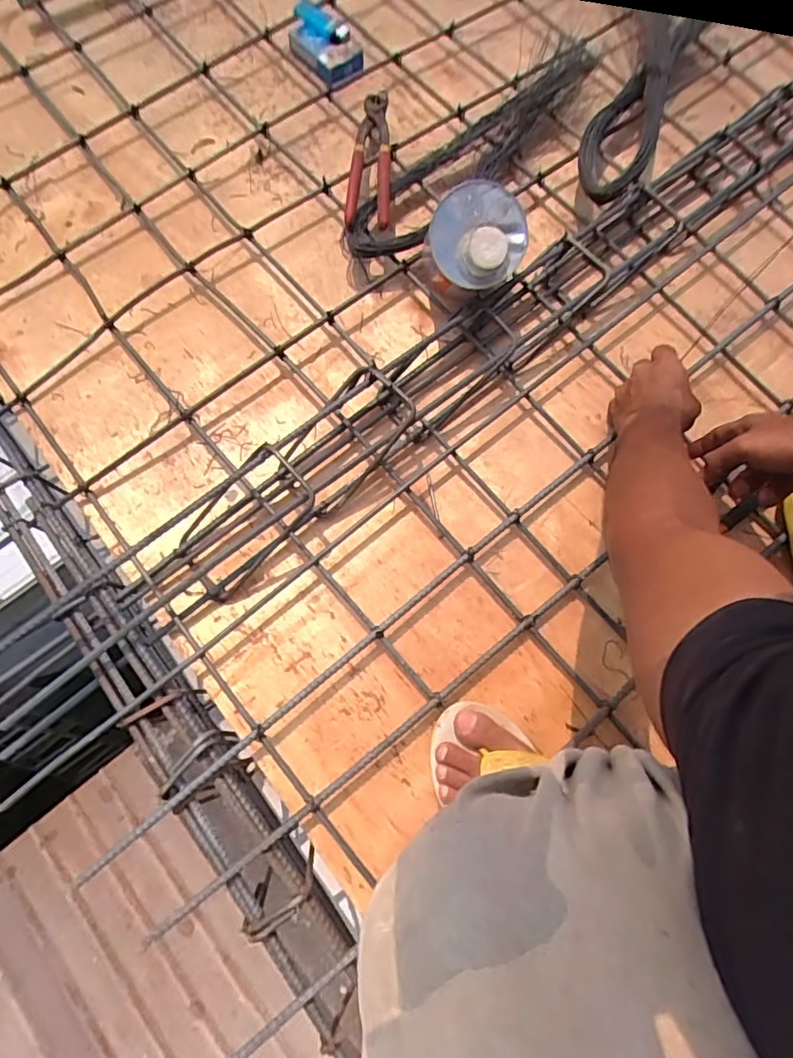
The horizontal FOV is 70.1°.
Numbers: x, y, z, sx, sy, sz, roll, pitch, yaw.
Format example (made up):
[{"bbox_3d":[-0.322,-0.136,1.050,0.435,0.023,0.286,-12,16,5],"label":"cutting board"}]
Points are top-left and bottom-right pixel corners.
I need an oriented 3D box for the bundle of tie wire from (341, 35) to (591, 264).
[{"bbox_3d":[0.102,-0.466,0.686,0.087,0.059,0.449,40,77,8],"label":"bundle of tie wire"}]

